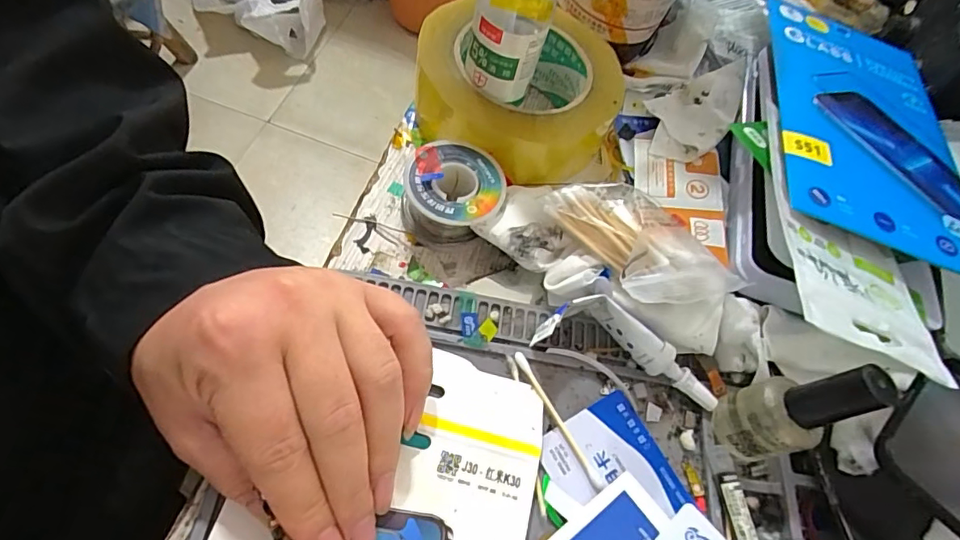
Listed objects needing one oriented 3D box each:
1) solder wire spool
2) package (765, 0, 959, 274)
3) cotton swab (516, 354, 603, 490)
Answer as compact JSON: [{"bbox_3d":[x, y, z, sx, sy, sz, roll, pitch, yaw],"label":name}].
[{"bbox_3d":[-0.016,-0.042,0.280,0.055,0.031,0.051,5,62,-9],"label":"solder wire spool"},{"bbox_3d":[0.232,-0.092,0.307,0.117,0.006,0.206,21,55,-3],"label":"package"},{"bbox_3d":[0.037,0.070,0.240,0.005,0.007,0.071,-24,70,-22],"label":"cotton swab"}]

